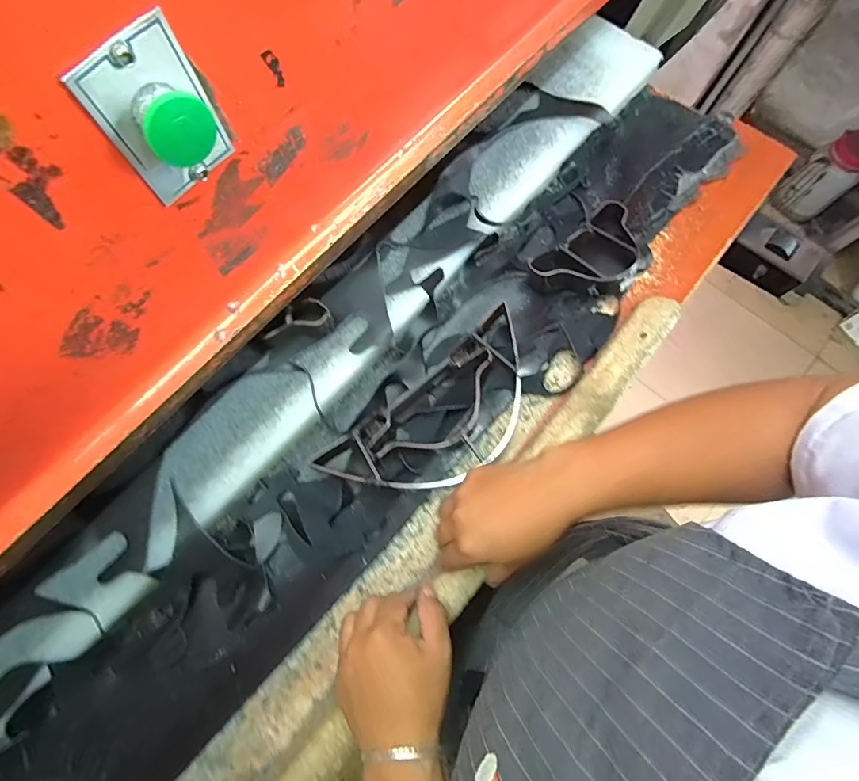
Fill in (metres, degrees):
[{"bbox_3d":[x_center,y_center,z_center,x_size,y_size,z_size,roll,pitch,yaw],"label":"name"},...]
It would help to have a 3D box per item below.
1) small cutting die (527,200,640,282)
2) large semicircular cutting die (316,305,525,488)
[{"bbox_3d":[0.190,-0.159,0.517,0.139,0.037,0.088,-39,77,-10],"label":"small cutting die"},{"bbox_3d":[0.018,0.031,0.463,0.259,0.038,0.117,-39,77,-10],"label":"large semicircular cutting die"}]

